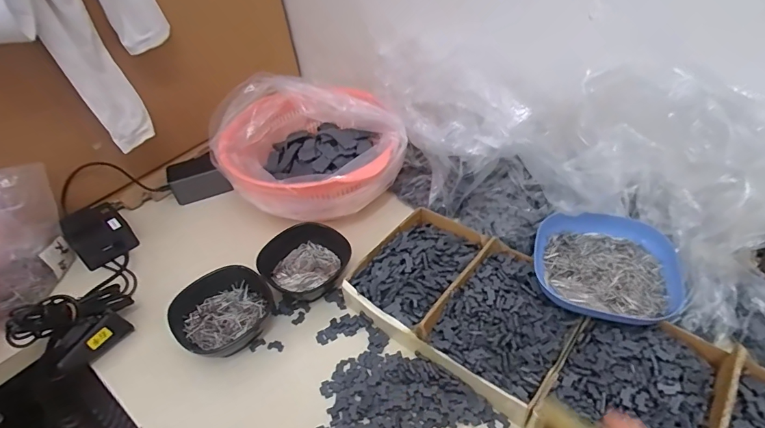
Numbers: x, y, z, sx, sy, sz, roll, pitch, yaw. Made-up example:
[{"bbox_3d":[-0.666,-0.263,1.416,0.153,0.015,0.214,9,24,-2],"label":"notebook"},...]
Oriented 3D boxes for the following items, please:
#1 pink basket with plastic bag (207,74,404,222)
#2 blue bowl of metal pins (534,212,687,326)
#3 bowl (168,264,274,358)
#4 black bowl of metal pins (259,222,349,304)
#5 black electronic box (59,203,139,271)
[{"bbox_3d":[-0.111,-0.095,0.628,0.284,0.111,0.219,1,43,7],"label":"pink basket with plastic bag"},{"bbox_3d":[0.247,0.057,0.473,0.146,0.031,0.134,-3,42,3],"label":"blue bowl of metal pins"},{"bbox_3d":[-0.183,0.120,0.500,0.105,0.053,0.102,-3,42,3],"label":"bowl"},{"bbox_3d":[-0.091,0.067,0.551,0.114,0.050,0.107,-3,42,3],"label":"black bowl of metal pins"},{"bbox_3d":[-0.408,0.029,0.613,0.072,0.050,0.077,-36,50,-29],"label":"black electronic box"}]

